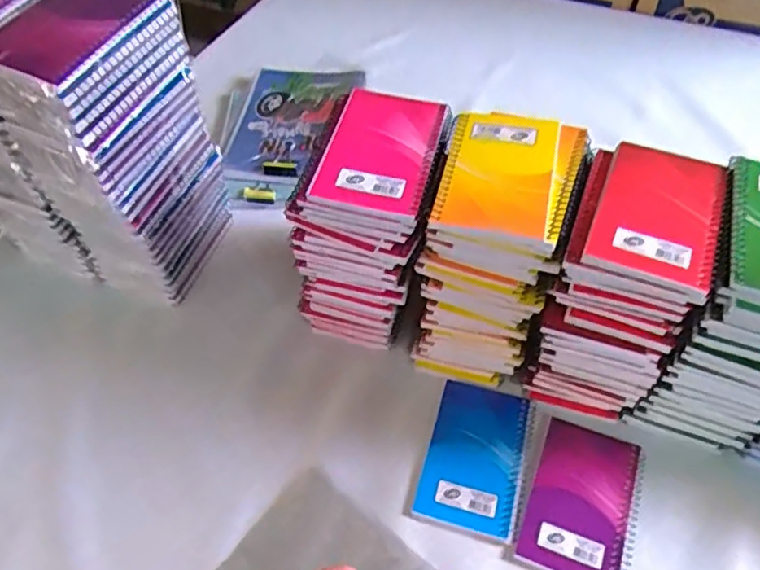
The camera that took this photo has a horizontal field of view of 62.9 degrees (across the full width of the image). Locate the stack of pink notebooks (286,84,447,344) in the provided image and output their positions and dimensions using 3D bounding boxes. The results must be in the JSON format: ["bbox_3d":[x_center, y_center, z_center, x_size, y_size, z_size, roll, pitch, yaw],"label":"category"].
[{"bbox_3d":[-0.009,-0.047,0.560,0.117,0.207,0.129,11,52,9],"label":"stack of pink notebooks"}]

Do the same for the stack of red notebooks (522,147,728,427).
[{"bbox_3d":[0.195,0.008,0.522,0.099,0.207,0.131,17,54,13],"label":"stack of red notebooks"}]

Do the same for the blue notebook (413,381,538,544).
[{"bbox_3d":[0.085,0.147,0.541,0.083,0.006,0.132,14,53,11],"label":"blue notebook"}]

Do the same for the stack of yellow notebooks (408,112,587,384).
[{"bbox_3d":[0.098,-0.020,0.551,0.106,0.215,0.136,16,53,13],"label":"stack of yellow notebooks"}]

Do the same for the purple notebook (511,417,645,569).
[{"bbox_3d":[0.169,0.179,0.518,0.085,0.006,0.131,19,54,14],"label":"purple notebook"}]

